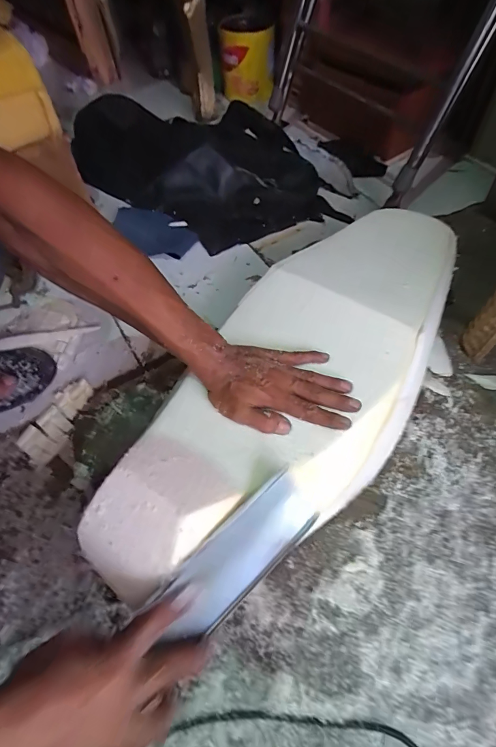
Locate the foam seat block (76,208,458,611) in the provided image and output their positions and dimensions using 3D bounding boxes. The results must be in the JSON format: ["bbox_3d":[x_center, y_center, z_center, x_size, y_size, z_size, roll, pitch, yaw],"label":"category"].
[{"bbox_3d":[0.088,-0.020,0.502,0.261,0.093,0.673,31,59,21],"label":"foam seat block"}]

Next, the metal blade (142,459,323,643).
[{"bbox_3d":[-0.006,0.168,0.354,0.161,0.074,0.006,-38,19,-22],"label":"metal blade"}]

